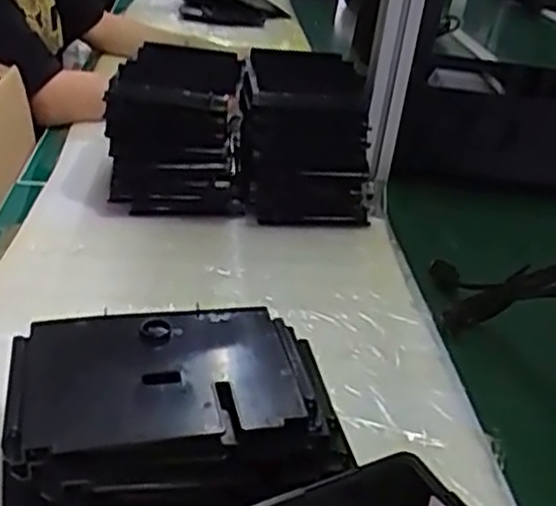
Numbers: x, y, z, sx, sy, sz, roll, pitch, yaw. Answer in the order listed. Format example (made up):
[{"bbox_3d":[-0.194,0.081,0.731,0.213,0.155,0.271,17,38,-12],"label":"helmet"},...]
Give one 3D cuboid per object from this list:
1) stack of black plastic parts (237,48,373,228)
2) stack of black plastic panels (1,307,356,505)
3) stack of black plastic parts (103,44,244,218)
[{"bbox_3d":[0.031,-0.136,0.907,0.148,0.148,0.173,4,28,-1],"label":"stack of black plastic parts"},{"bbox_3d":[-0.066,0.113,0.494,0.197,0.077,0.151,-1,28,-12],"label":"stack of black plastic panels"},{"bbox_3d":[-0.115,-0.144,0.894,0.147,0.151,0.159,1,28,-7],"label":"stack of black plastic parts"}]

